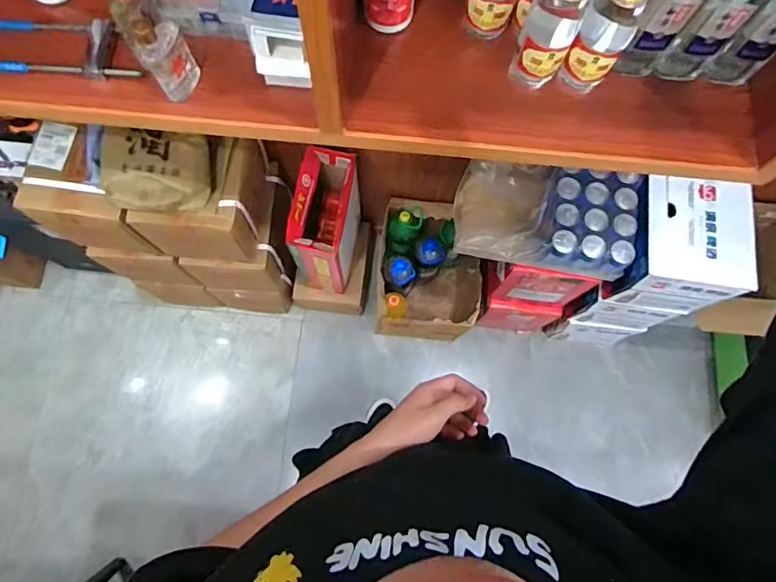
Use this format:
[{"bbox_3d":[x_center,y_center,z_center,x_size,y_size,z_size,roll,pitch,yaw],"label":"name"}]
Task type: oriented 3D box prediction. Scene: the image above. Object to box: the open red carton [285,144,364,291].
[{"bbox_3d":[-0.168,-0.183,1.389,0.141,0.375,0.290,8,75,1],"label":"open red carton"}]

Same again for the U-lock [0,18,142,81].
[{"bbox_3d":[-0.540,-0.372,0.760,0.333,0.046,0.118,8,75,1],"label":"U-lock"}]

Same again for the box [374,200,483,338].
[{"bbox_3d":[0.126,-0.040,1.608,0.289,0.333,0.392,2,75,-1],"label":"box"}]

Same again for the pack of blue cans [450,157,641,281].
[{"bbox_3d":[0.370,-0.172,1.175,0.405,0.109,0.235,9,75,1],"label":"pack of blue cans"}]

